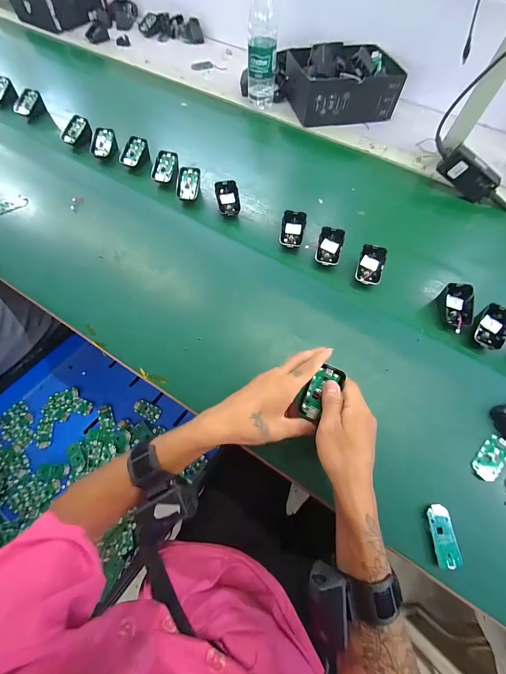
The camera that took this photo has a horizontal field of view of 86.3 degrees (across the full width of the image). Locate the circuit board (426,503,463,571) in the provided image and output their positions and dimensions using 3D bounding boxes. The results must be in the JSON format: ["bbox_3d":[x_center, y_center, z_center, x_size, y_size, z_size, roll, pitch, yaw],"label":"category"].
[{"bbox_3d":[0.233,0.242,0.329,0.029,0.005,0.063,0,65,-1],"label":"circuit board"}]

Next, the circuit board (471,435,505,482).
[{"bbox_3d":[0.322,0.164,0.363,0.066,0.004,0.031,-40,72,-17],"label":"circuit board"}]

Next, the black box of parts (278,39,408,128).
[{"bbox_3d":[0.232,-0.635,0.674,0.266,0.088,0.185,-9,66,-5],"label":"black box of parts"}]

